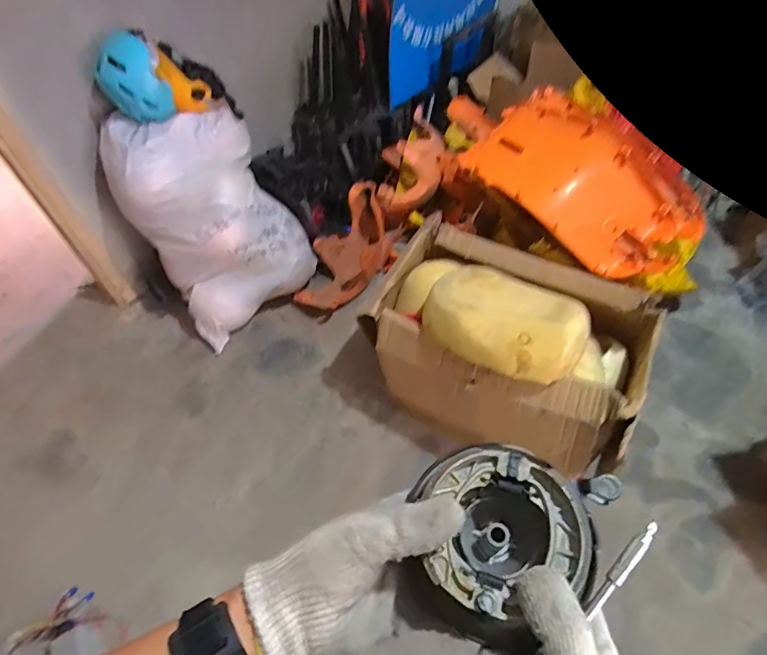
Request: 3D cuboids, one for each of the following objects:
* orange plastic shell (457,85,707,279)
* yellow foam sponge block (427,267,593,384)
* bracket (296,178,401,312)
[{"bbox_3d":[0.548,-0.433,1.453,0.366,0.263,0.696,-37,57,-22],"label":"orange plastic shell"},{"bbox_3d":[0.281,-0.025,1.130,0.362,0.103,0.237,35,63,29],"label":"yellow foam sponge block"},{"bbox_3d":[-0.142,-0.295,1.820,0.261,0.270,0.416,15,55,17],"label":"bracket"}]

